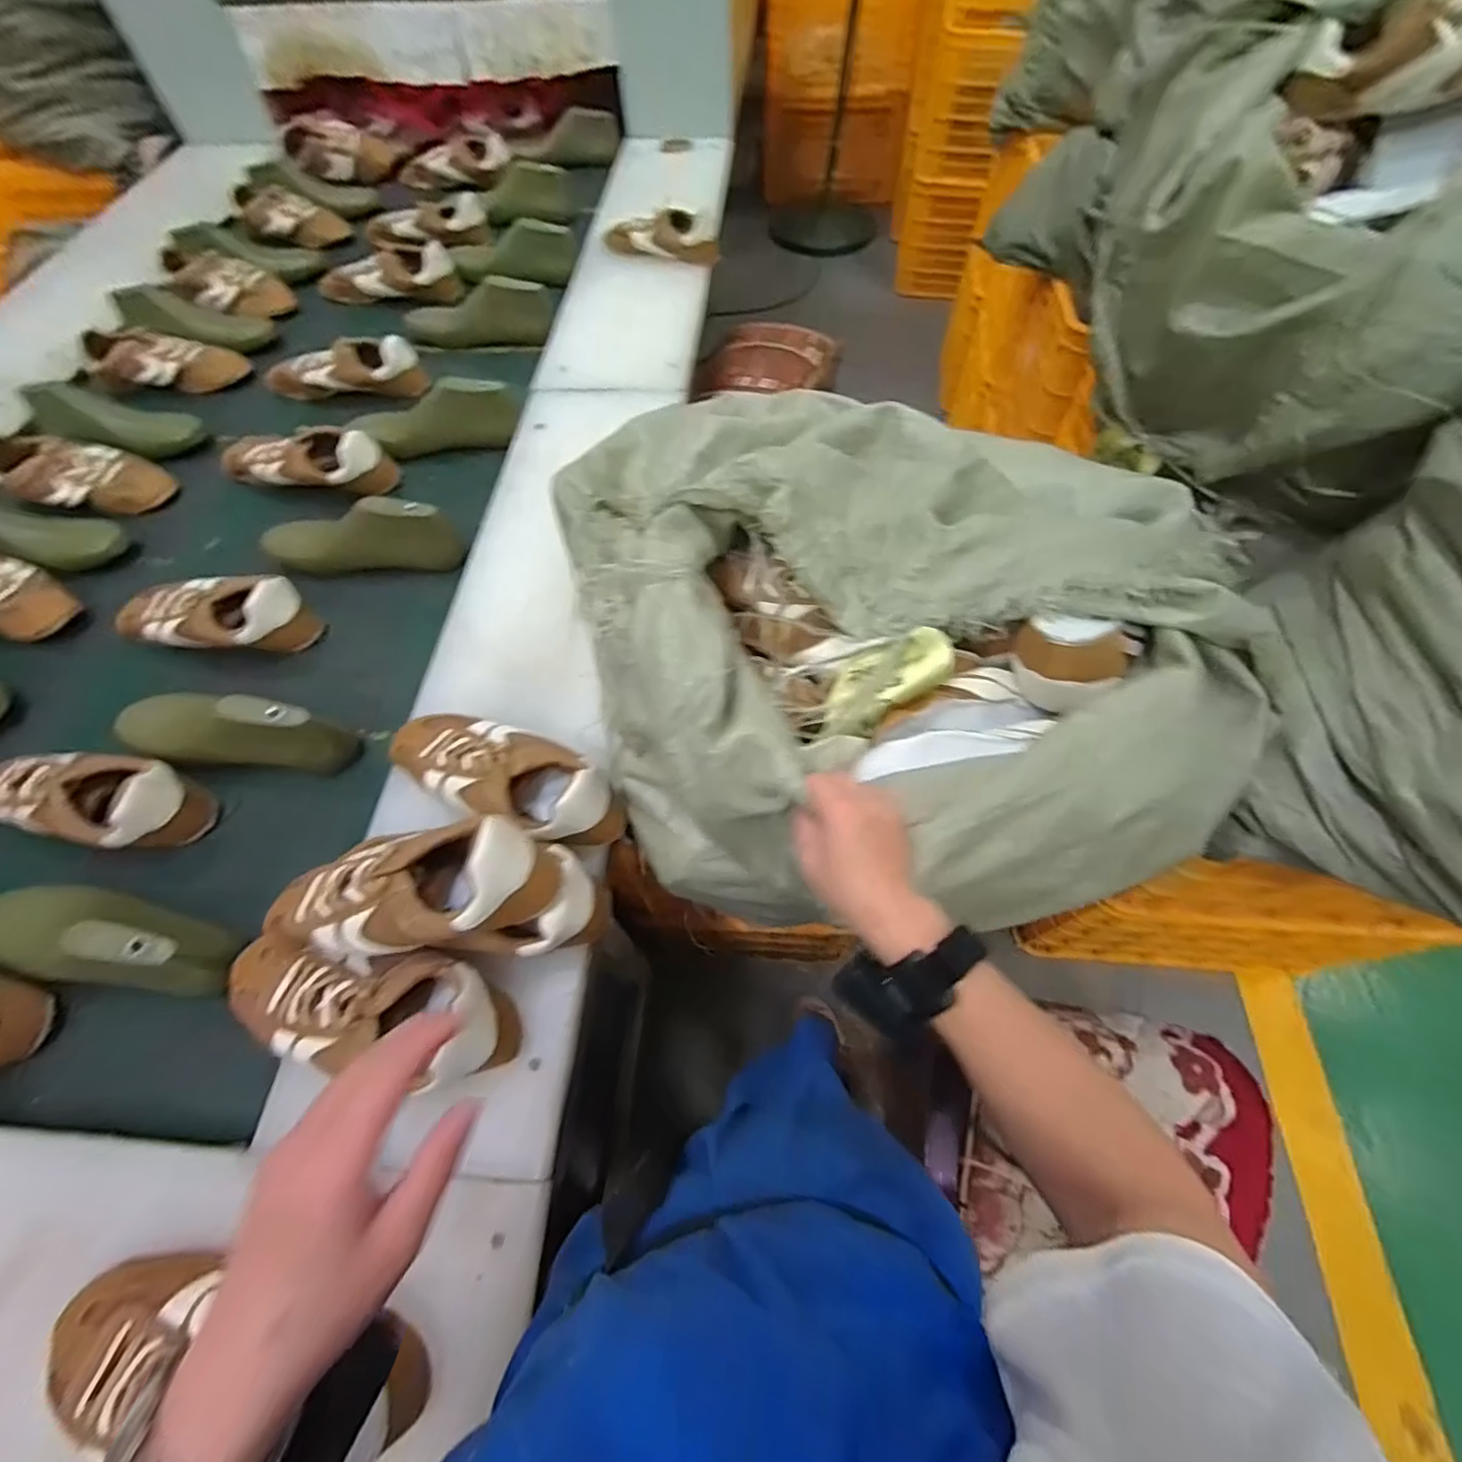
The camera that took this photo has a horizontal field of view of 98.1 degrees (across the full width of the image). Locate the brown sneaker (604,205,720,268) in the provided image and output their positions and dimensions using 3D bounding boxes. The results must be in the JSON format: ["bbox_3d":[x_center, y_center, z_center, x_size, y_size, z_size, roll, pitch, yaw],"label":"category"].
[{"bbox_3d":[-0.137,-0.915,1.176,0.225,0.074,0.074,13,63,8],"label":"brown sneaker"}]

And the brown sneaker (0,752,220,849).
[{"bbox_3d":[-0.680,0.070,0.671,0.219,0.073,0.089,9,63,6],"label":"brown sneaker"}]

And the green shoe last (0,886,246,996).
[{"bbox_3d":[-0.600,0.194,0.594,0.225,0.104,0.071,7,63,5],"label":"green shoe last"}]

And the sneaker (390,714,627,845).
[{"bbox_3d":[-0.229,0.037,0.630,0.251,0.076,0.091,22,65,12],"label":"sneaker"}]

